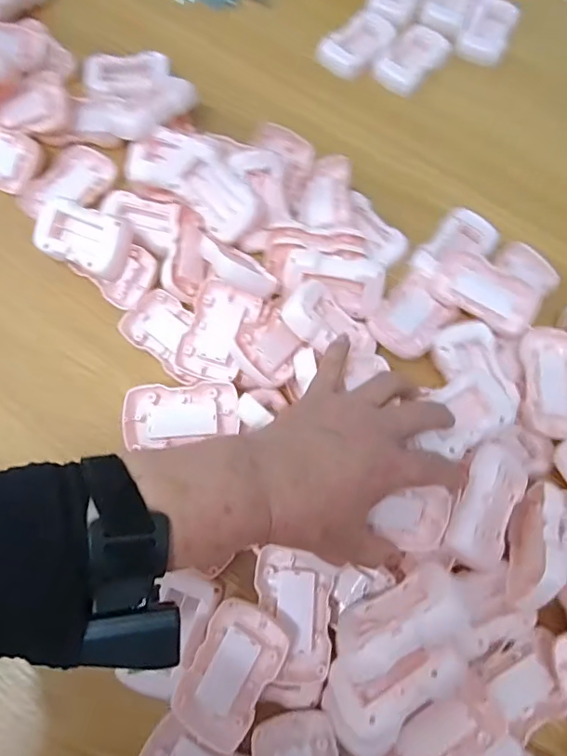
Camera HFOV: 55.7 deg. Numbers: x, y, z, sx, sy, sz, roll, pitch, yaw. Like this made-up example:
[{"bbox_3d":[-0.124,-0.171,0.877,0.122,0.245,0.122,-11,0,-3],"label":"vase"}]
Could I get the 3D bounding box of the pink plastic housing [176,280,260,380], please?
[{"bbox_3d":[-0.052,-0.040,0.447,0.049,0.015,0.084,14,72,6],"label":"pink plastic housing"}]

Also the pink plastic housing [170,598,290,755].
[{"bbox_3d":[-0.036,0.196,0.354,0.052,0.021,0.086,26,73,10],"label":"pink plastic housing"}]

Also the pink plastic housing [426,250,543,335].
[{"bbox_3d":[0.177,-0.074,0.476,0.090,0.021,0.056,34,75,12],"label":"pink plastic housing"}]

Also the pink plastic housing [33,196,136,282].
[{"bbox_3d":[-0.177,-0.122,0.463,0.087,0.020,0.053,23,98,13],"label":"pink plastic housing"}]

